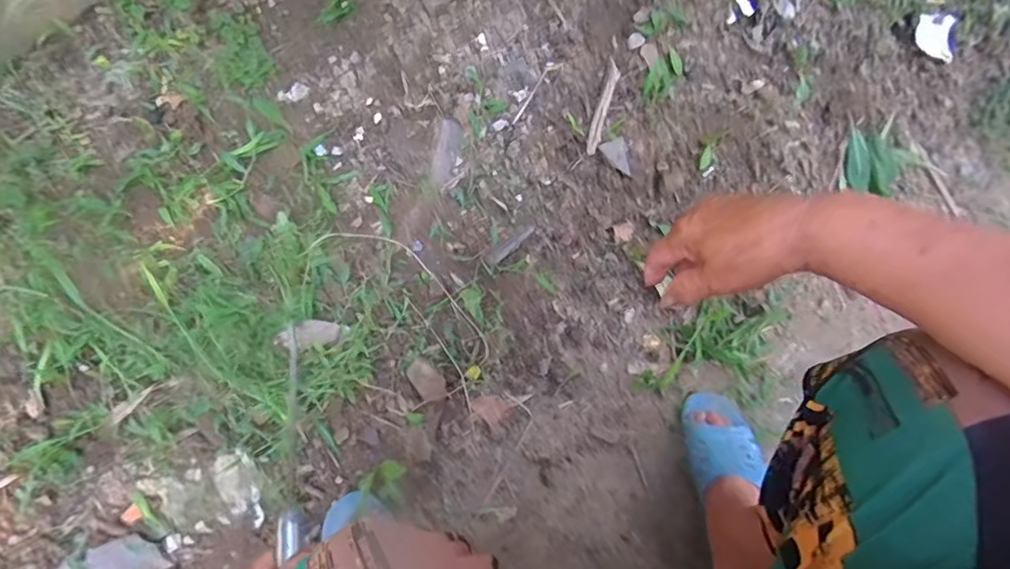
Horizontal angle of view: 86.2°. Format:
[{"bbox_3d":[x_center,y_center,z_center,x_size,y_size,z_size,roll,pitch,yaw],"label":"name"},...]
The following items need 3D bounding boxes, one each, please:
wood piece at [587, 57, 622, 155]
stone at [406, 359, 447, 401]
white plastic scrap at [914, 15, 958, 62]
[{"bbox_3d":[0.131,-0.236,0.712,0.016,0.016,0.133,17,86,7],"label":"wood piece"},{"bbox_3d":[-0.095,0.114,0.650,0.033,0.057,0.015,-29,26,-4],"label":"stone"},{"bbox_3d":[0.721,-0.415,0.901,0.078,0.016,0.074,3,91,-13],"label":"white plastic scrap"}]

